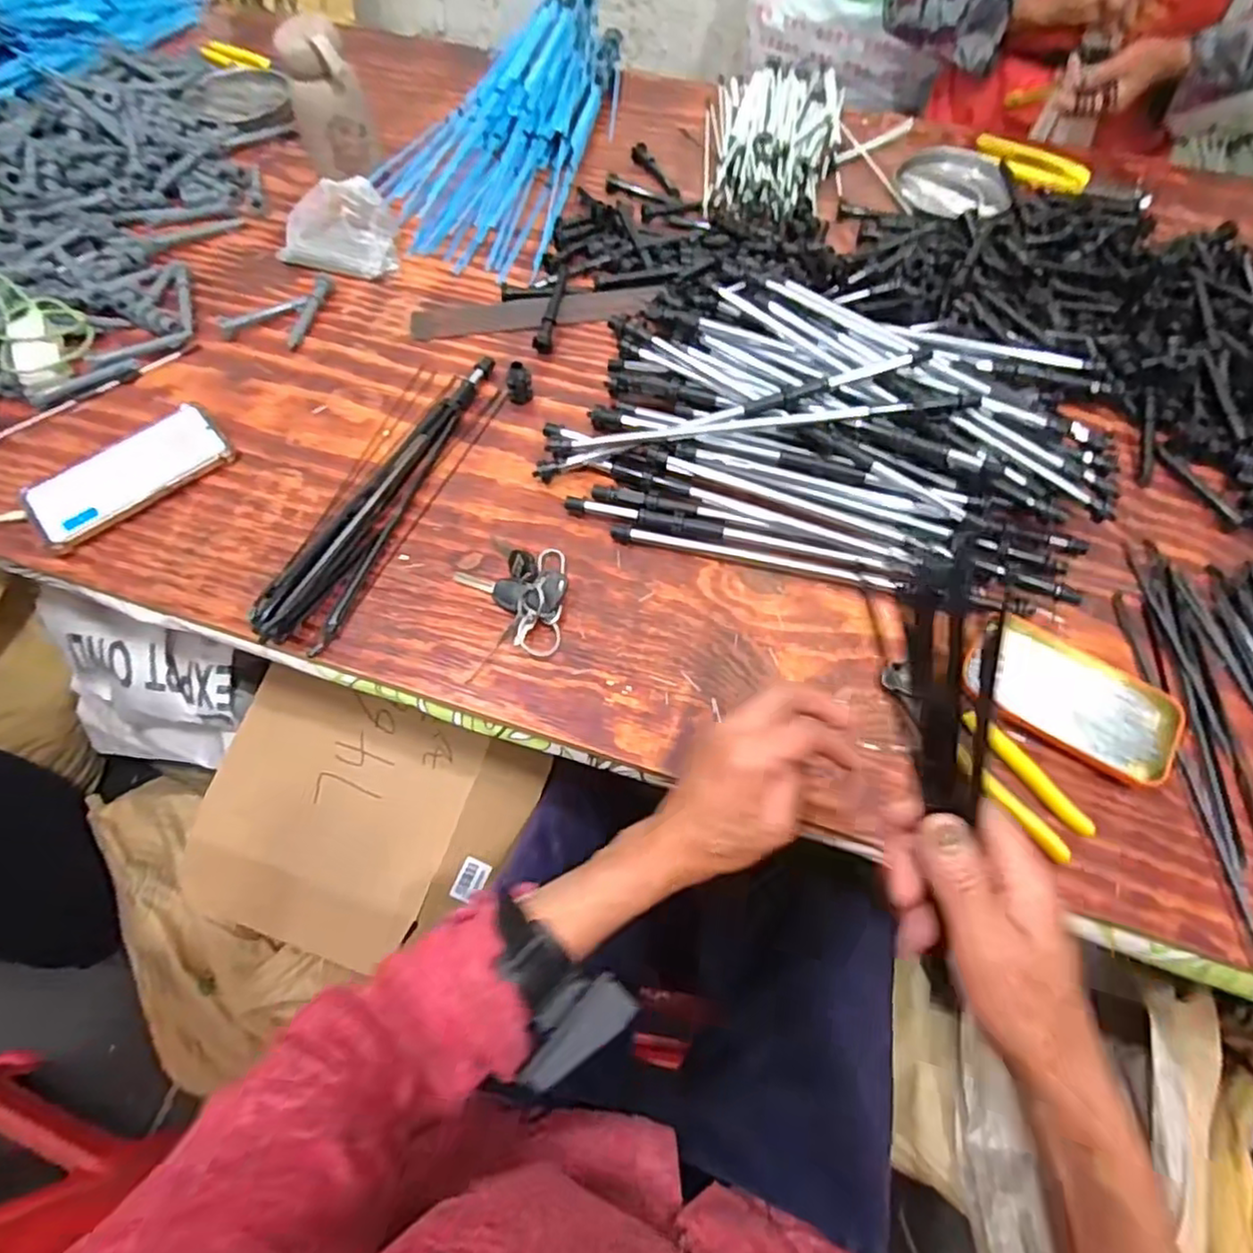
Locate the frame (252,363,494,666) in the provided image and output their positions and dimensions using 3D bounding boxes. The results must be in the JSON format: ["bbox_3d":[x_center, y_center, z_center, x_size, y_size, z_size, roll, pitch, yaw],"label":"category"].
[{"bbox_3d":[-0.205,-0.121,0.569,0.047,0.025,0.316,19,65,9],"label":"frame"}]

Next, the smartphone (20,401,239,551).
[{"bbox_3d":[-0.436,-0.137,0.583,0.164,0.014,0.085,-39,70,-18],"label":"smartphone"}]

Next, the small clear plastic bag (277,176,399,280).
[{"bbox_3d":[-0.306,-0.417,0.700,0.123,0.057,0.077,7,64,3],"label":"small clear plastic bag"}]

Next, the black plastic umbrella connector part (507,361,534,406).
[{"bbox_3d":[-0.100,-0.230,0.621,0.024,0.039,0.020,-9,64,-5],"label":"black plastic umbrella connector part"}]

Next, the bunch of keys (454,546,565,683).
[{"bbox_3d":[-0.086,-0.018,0.522,0.089,0.025,0.091,-14,64,-7],"label":"bunch of keys"}]

